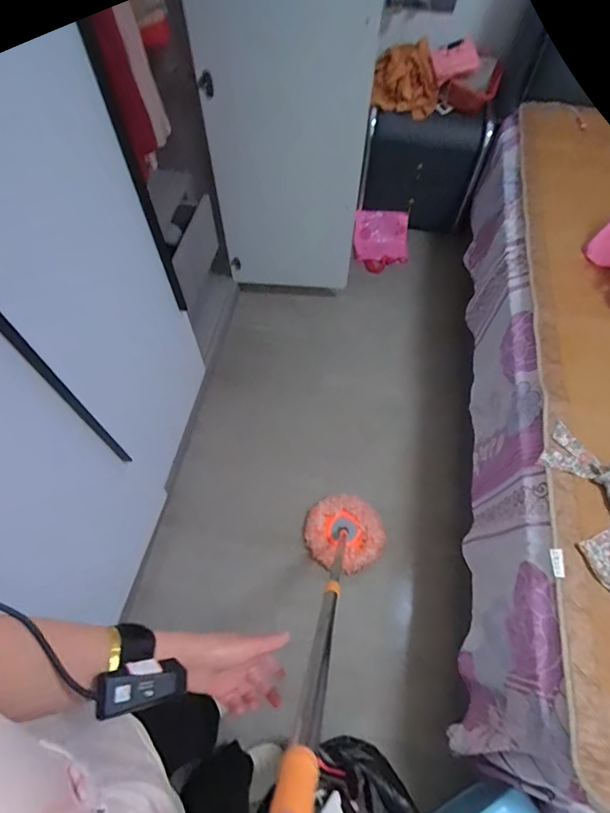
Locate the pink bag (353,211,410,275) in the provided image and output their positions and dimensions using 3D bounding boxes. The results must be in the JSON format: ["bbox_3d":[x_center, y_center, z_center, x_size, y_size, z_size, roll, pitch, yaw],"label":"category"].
[{"bbox_3d":[0.304,-0.652,1.736,0.213,0.199,0.164,-6,62,-4],"label":"pink bag"}]

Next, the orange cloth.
[{"bbox_3d":[0.329,-1.099,1.445,0.217,0.050,0.244,1,92,-10],"label":"orange cloth"}]

